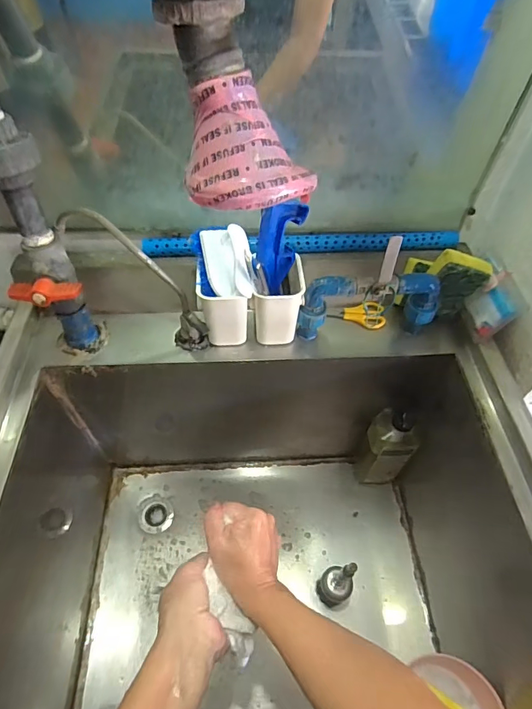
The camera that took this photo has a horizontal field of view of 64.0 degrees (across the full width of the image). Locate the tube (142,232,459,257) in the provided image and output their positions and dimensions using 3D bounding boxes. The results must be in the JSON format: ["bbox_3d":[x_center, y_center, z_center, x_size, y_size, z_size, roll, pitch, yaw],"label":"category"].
[{"bbox_3d":[0.058,-0.166,0.651,0.478,0.022,0.029,-2,54,-3],"label":"tube"}]

